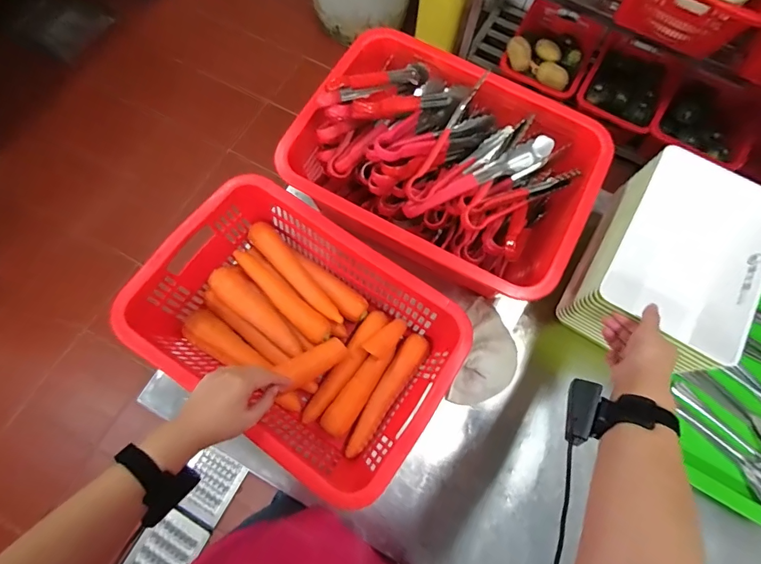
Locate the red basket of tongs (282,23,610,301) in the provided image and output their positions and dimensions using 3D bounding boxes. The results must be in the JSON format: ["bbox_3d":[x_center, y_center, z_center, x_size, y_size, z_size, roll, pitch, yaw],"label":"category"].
[{"bbox_3d":[0.114,-0.199,0.695,0.462,0.216,0.338,29,74,7],"label":"red basket of tongs"}]

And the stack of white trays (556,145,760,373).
[{"bbox_3d":[0.449,-0.030,0.628,0.197,0.136,0.293,30,74,7],"label":"stack of white trays"}]

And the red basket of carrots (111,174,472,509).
[{"bbox_3d":[-0.123,0.077,0.633,0.452,0.145,0.318,34,74,8],"label":"red basket of carrots"}]

